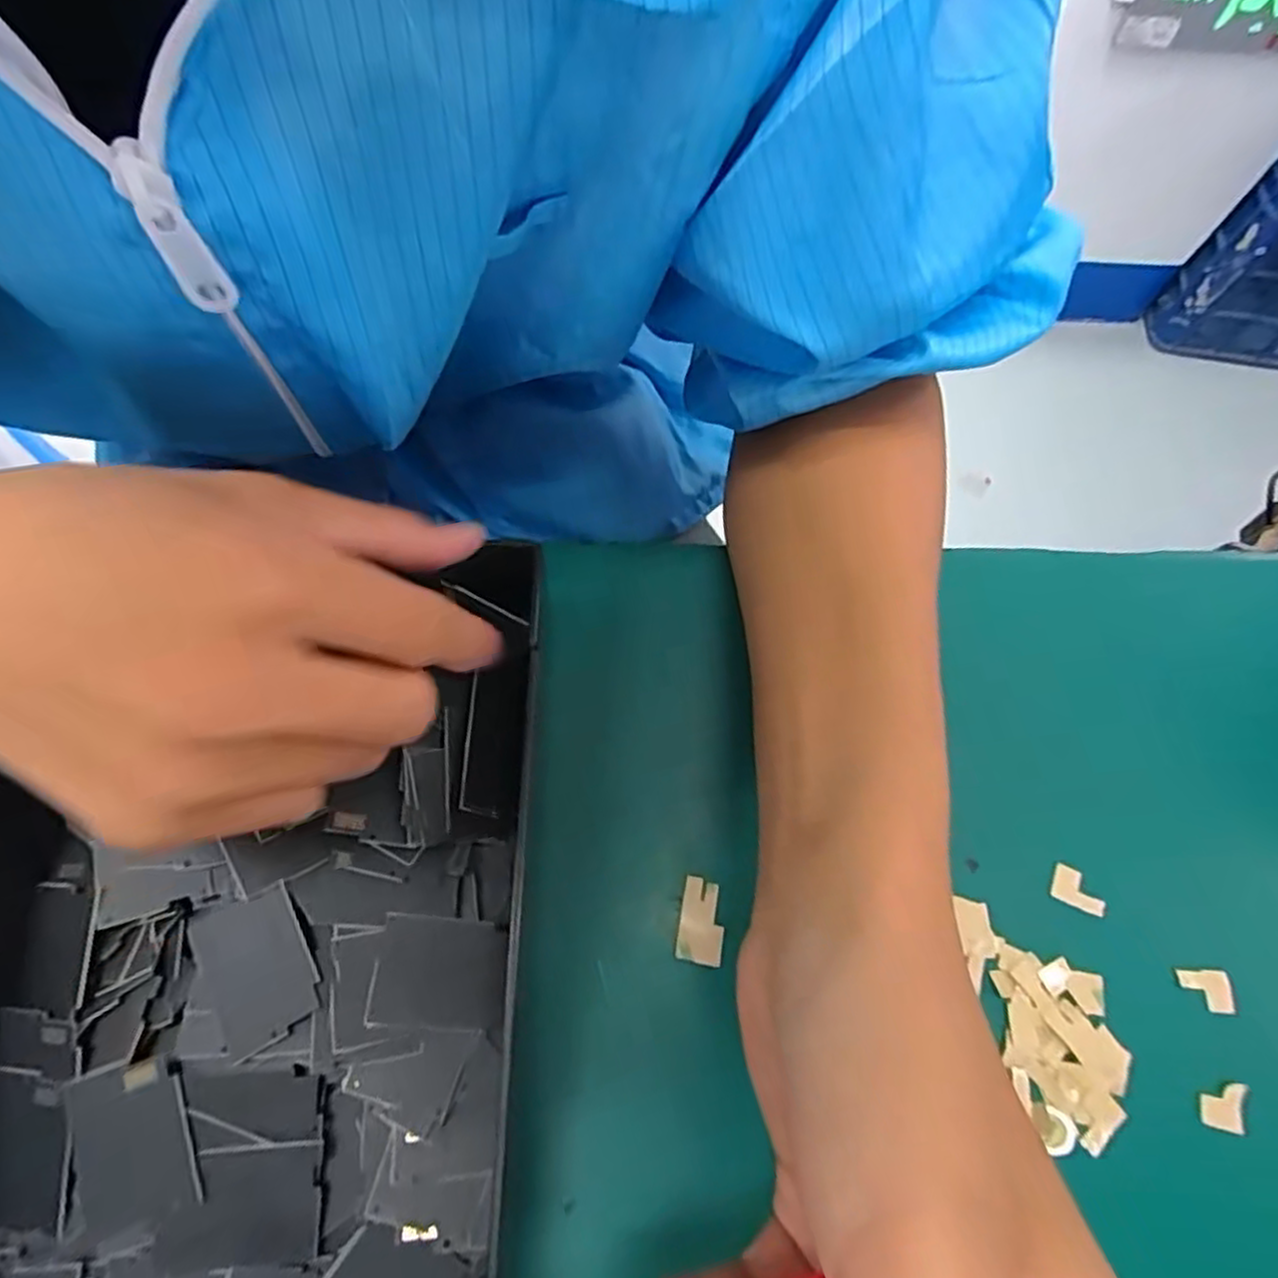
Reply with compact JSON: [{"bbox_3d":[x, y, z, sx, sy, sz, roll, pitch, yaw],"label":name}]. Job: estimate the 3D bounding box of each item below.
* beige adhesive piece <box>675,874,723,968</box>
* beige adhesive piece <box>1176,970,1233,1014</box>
[{"bbox_3d":[0.022,0.098,0.251,0.015,0.004,0.028,9,69,2],"label":"beige adhesive piece"},{"bbox_3d":[0.196,0.121,0.248,0.016,0.004,0.013,4,69,0],"label":"beige adhesive piece"}]

